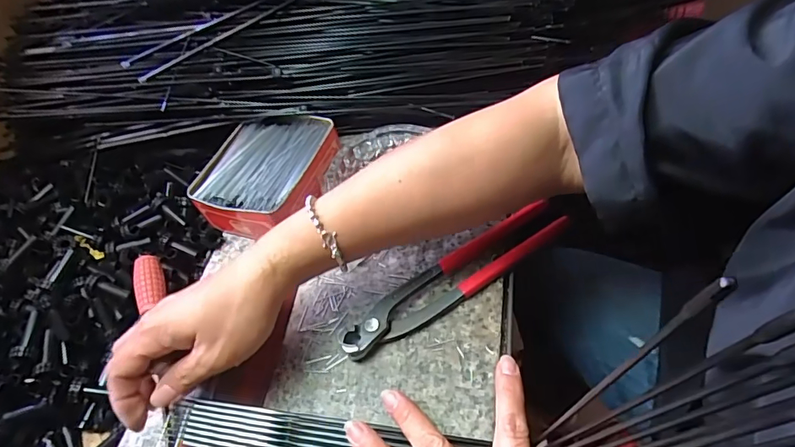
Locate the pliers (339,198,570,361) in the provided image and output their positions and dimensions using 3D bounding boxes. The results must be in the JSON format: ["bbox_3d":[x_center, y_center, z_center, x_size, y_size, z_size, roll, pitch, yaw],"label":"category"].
[{"bbox_3d":[0.044,0.043,0.360,0.193,0.024,0.036,-32,52,-14],"label":"pliers"}]

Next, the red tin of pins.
[{"bbox_3d":[-0.121,-0.046,0.439,0.110,0.039,0.123,12,55,21],"label":"red tin of pins"}]

